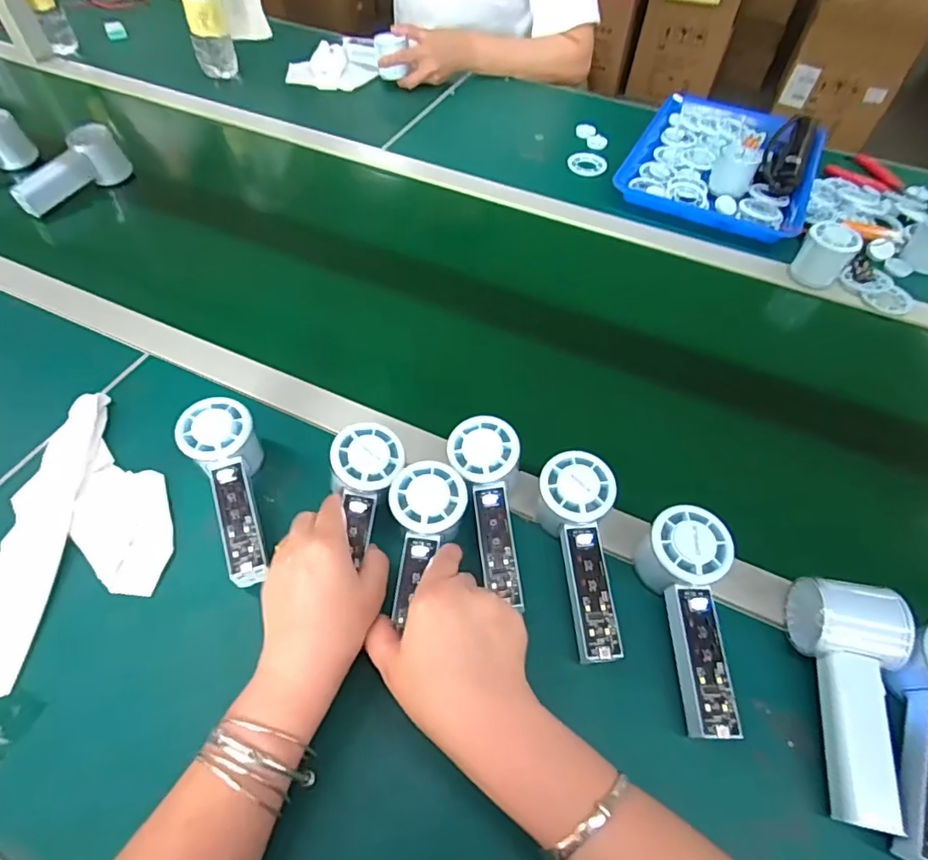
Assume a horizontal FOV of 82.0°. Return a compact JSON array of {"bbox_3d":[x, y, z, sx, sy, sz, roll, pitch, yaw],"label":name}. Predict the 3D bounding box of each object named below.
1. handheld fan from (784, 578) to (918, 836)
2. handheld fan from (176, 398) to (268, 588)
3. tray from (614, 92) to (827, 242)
[{"bbox_3d":[0.265,0.181,0.366,0.056,0.056,0.147,9,67,1],"label":"handheld fan"},{"bbox_3d":[-0.193,0.053,0.447,0.054,0.054,0.159,-14,70,-16],"label":"handheld fan"},{"bbox_3d":[0.393,-0.416,0.807,0.261,0.059,0.338,23,56,14],"label":"tray"}]

